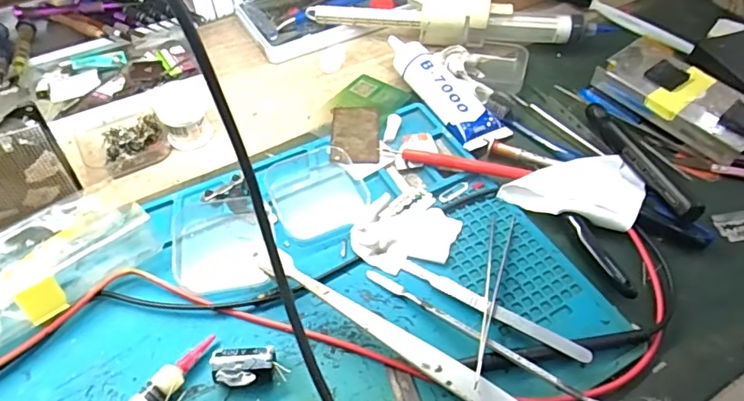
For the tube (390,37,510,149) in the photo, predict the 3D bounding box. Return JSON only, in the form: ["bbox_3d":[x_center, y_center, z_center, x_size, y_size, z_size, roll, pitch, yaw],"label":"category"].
[{"bbox_3d":[0.056,-0.095,0.435,0.042,0.023,0.132,-29,59,-21],"label":"tube"}]

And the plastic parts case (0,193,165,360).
[{"bbox_3d":[-0.199,0.039,0.313,0.058,0.039,0.129,38,61,24],"label":"plastic parts case"}]

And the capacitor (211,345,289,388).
[{"bbox_3d":[-0.067,0.092,0.288,0.037,0.018,0.018,-3,53,-4],"label":"capacitor"}]

